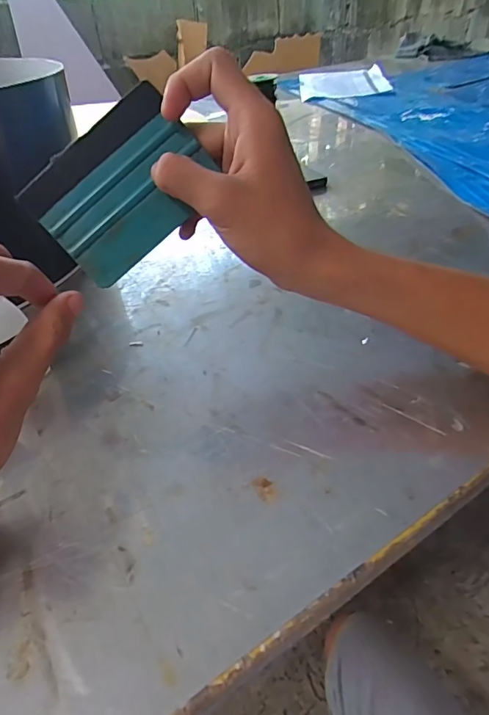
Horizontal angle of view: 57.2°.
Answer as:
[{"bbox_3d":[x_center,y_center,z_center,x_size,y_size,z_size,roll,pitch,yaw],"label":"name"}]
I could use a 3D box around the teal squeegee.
[{"bbox_3d":[-0.068,-0.096,0.254,0.096,0.069,0.005,-41,6,4],"label":"teal squeegee"}]

